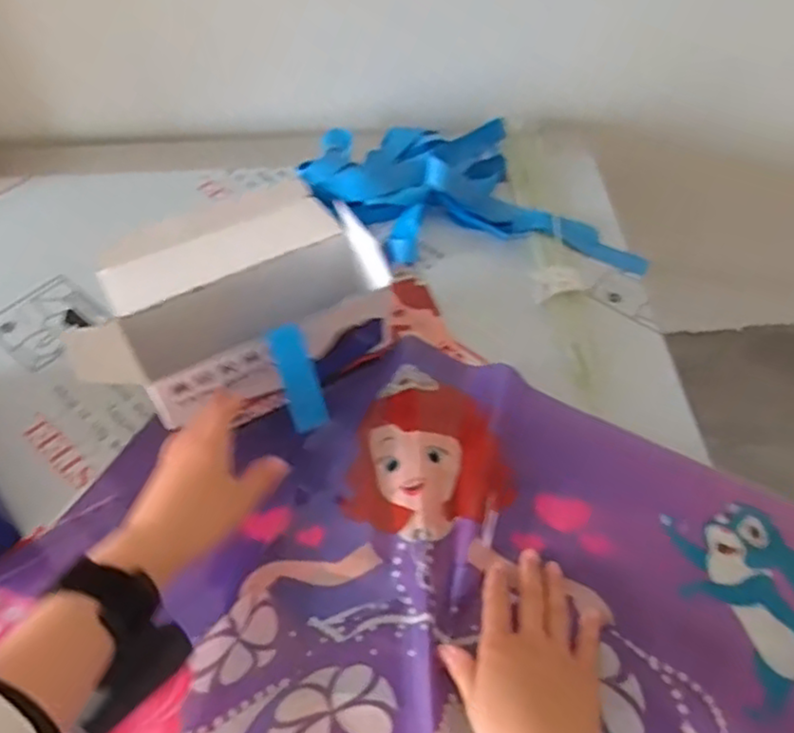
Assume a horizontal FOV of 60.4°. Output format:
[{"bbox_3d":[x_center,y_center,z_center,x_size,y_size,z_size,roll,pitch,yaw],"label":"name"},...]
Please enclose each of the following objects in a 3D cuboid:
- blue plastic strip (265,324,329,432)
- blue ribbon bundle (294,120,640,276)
[{"bbox_3d":[-0.076,0.009,0.526,0.027,0.006,0.082,-17,87,-17],"label":"blue plastic strip"},{"bbox_3d":[0.073,-0.199,0.775,0.366,0.071,0.219,0,43,1],"label":"blue ribbon bundle"}]

